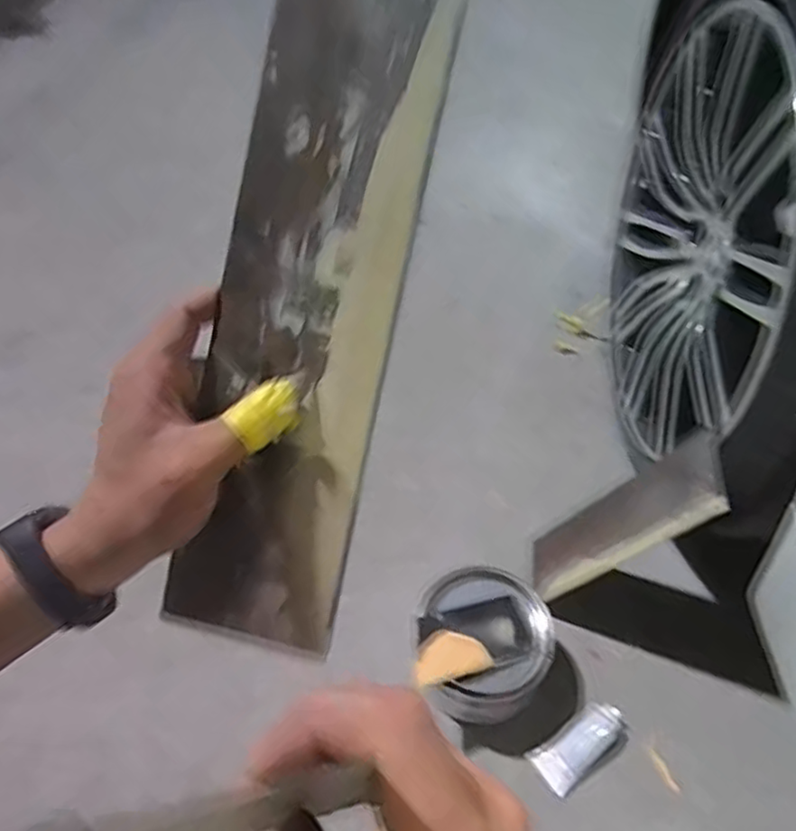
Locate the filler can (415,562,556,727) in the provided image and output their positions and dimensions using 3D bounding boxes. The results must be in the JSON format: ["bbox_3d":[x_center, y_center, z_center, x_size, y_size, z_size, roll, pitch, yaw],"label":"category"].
[{"bbox_3d":[0.095,0.264,0.763,0.159,0.087,0.154,-2,49,-2],"label":"filler can"}]

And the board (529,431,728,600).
[{"bbox_3d":[0.252,0.127,0.747,0.023,0.305,0.096,27,49,-11],"label":"board"}]

